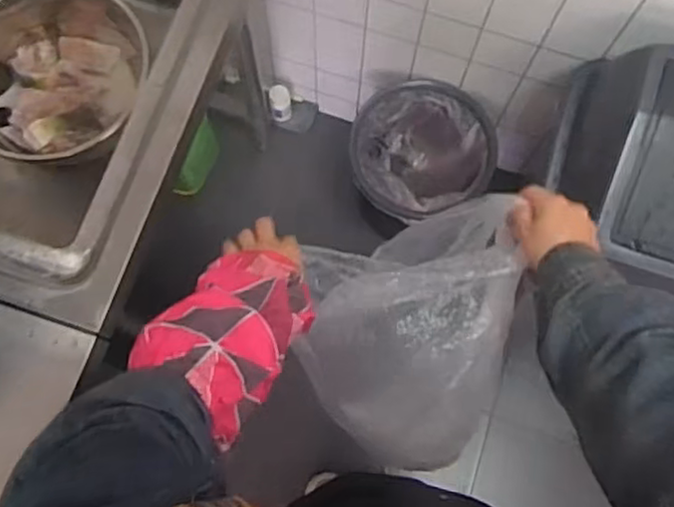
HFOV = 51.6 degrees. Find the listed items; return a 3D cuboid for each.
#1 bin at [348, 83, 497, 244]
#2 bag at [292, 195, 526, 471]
[{"bbox_3d":[0.167,-0.172,1.498,0.272,0.320,0.251,0,75,-1],"label":"bin"},{"bbox_3d":[0.074,0.088,0.747,0.213,0.238,0.260,4,75,0],"label":"bag"}]

